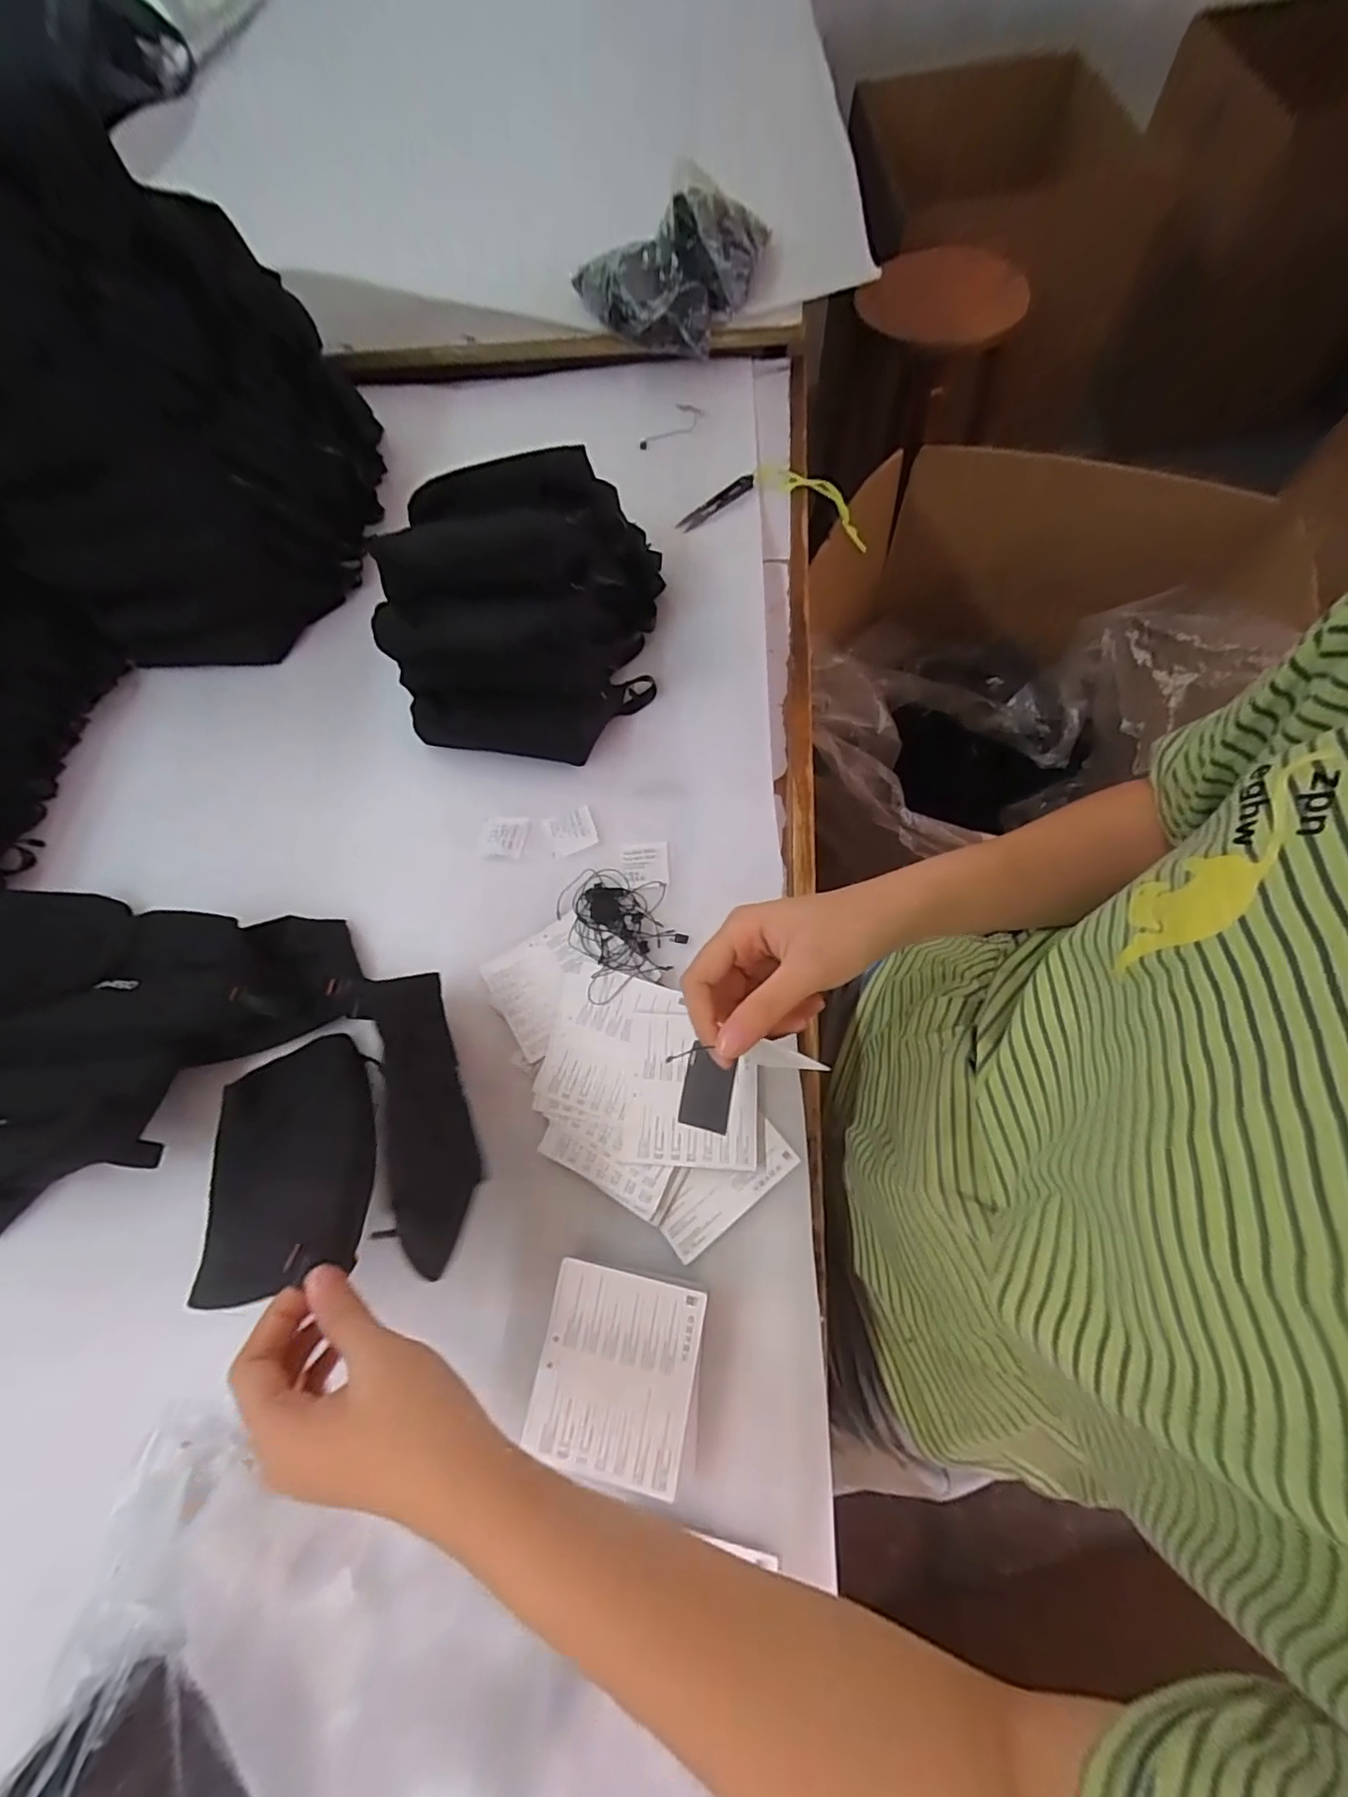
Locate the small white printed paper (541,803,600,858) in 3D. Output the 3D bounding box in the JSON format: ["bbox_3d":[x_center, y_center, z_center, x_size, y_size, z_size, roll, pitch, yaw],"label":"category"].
[{"bbox_3d":[-0.088,-0.057,0.528,0.041,0.009,0.041,-18,67,-2],"label":"small white printed paper"}]

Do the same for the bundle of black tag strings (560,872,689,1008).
[{"bbox_3d":[-0.042,0.018,0.485,0.080,0.013,0.100,-28,68,-6],"label":"bundle of black tag strings"}]

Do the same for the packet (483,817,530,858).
[{"bbox_3d":[-0.145,-0.054,0.533,0.037,0.008,0.038,-2,68,5],"label":"packet"}]

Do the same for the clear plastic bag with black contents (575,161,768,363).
[{"bbox_3d":[-0.008,-0.710,0.692,0.218,0.127,0.142,-3,68,4],"label":"clear plastic bag with black contents"}]

